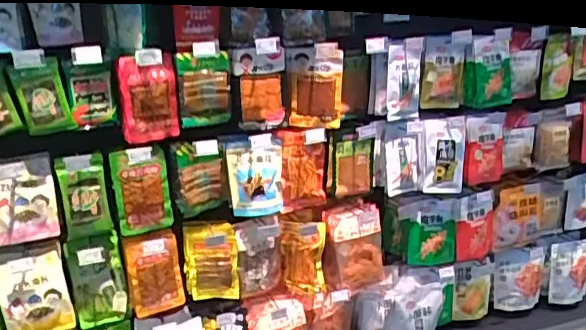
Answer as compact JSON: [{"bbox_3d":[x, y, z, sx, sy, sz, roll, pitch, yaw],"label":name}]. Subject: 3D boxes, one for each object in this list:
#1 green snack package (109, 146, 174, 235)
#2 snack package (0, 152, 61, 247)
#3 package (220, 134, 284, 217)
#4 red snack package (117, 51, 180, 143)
[{"bbox_3d":[-0.495,0.083,1.839,0.175,0.297,0.085,-7,18,-12],"label":"green snack package"},{"bbox_3d":[-0.826,0.108,1.718,0.197,0.274,0.077,-11,20,-26],"label":"snack package"},{"bbox_3d":[-0.135,0.037,1.962,0.194,0.281,0.057,-5,18,-7],"label":"package"},{"bbox_3d":[-0.451,-0.209,1.765,0.176,0.266,0.060,-7,18,-13],"label":"red snack package"}]

